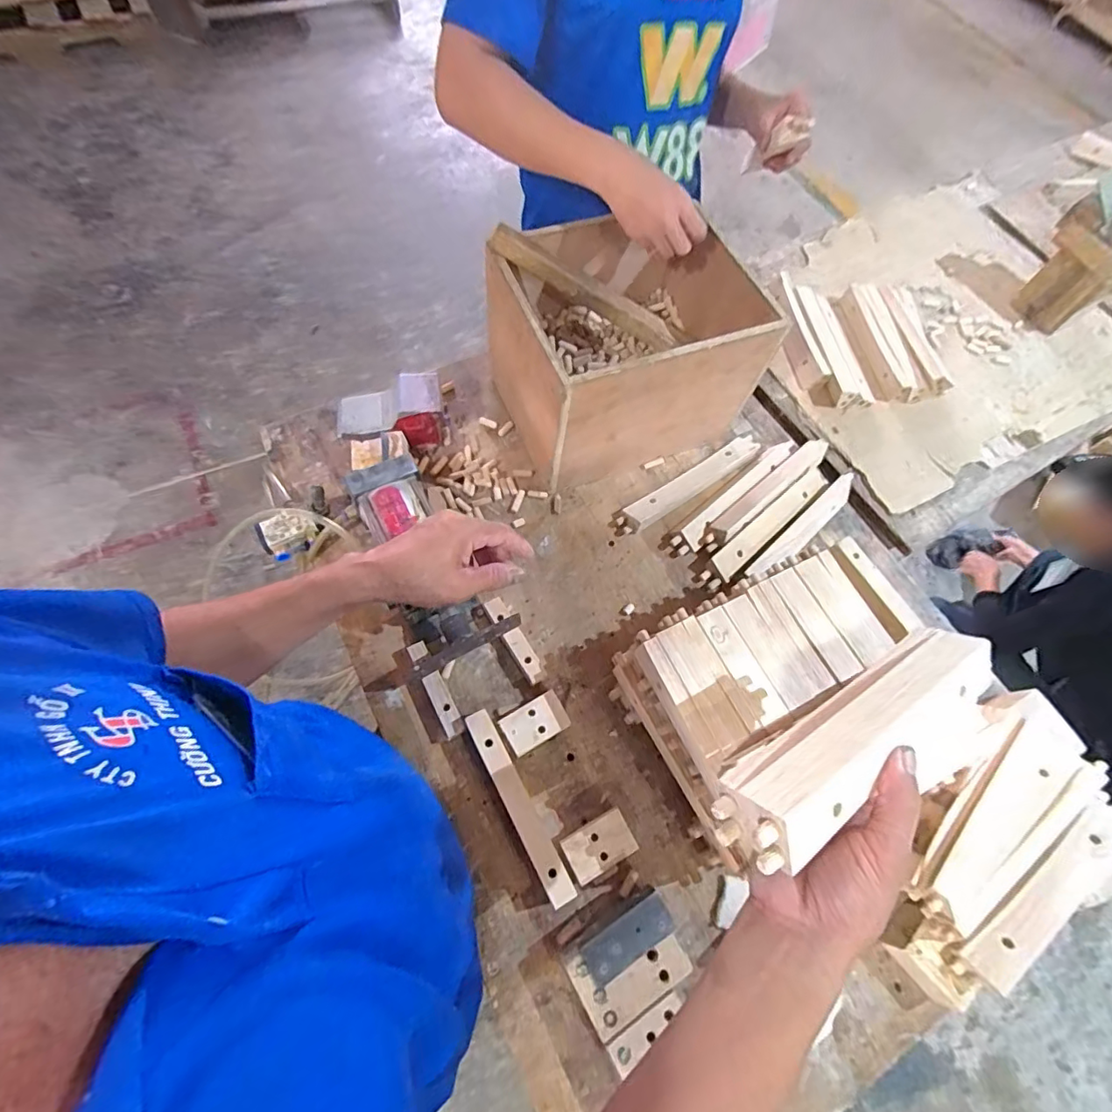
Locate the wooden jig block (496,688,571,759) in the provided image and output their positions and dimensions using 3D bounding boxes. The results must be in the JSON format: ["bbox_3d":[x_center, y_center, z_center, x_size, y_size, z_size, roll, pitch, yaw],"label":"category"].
[{"bbox_3d":[-0.026,0.210,0.665,0.079,0.030,0.050,-27,70,-15],"label":"wooden jig block"}]

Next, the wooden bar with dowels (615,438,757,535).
[{"bbox_3d":[0.211,-0.116,0.825,0.273,0.028,0.043,-31,71,-16],"label":"wooden bar with dowels"}]

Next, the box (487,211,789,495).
[{"bbox_3d":[0.090,-0.305,0.784,0.326,0.246,0.266,-21,69,-12],"label":"box"}]

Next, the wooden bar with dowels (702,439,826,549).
[{"bbox_3d":[0.323,-0.097,0.822,0.279,0.032,0.039,-37,73,-18],"label":"wooden bar with dowels"}]

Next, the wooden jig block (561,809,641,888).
[{"bbox_3d":[0.050,0.333,0.614,0.076,0.029,0.049,-25,69,-14],"label":"wooden jig block"}]

